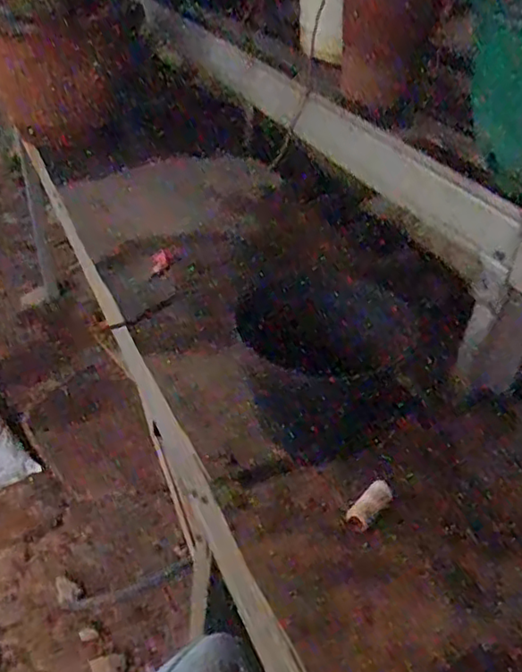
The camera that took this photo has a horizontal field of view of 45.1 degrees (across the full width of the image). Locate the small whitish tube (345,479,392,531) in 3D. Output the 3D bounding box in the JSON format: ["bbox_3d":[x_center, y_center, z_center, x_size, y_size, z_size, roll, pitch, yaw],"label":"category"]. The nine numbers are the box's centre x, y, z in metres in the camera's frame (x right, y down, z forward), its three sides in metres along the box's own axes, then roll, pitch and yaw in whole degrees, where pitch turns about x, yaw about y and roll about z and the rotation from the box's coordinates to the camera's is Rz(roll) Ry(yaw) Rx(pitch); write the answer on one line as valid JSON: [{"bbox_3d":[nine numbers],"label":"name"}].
[{"bbox_3d":[0.101,0.157,0.582,0.021,0.014,0.055,29,43,31],"label":"small whitish tube"}]

